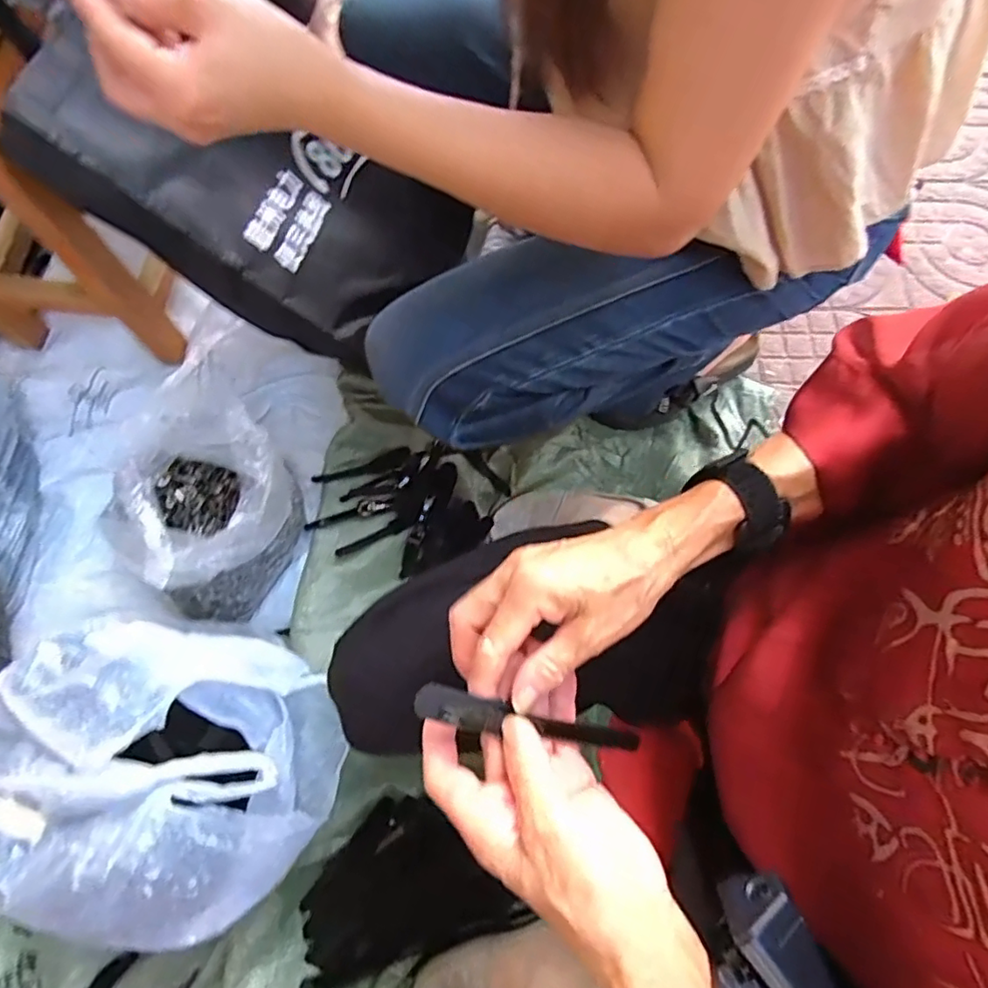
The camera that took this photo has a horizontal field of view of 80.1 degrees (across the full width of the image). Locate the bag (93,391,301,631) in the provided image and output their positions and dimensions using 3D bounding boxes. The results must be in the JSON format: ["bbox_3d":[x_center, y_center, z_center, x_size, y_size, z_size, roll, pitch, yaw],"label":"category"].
[{"bbox_3d":[-0.327,0.007,0.645,0.209,0.145,0.206,30,74,8],"label":"bag"}]

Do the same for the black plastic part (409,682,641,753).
[{"bbox_3d":[0.020,0.117,0.299,0.125,0.008,0.016,20,72,-18],"label":"black plastic part"}]

